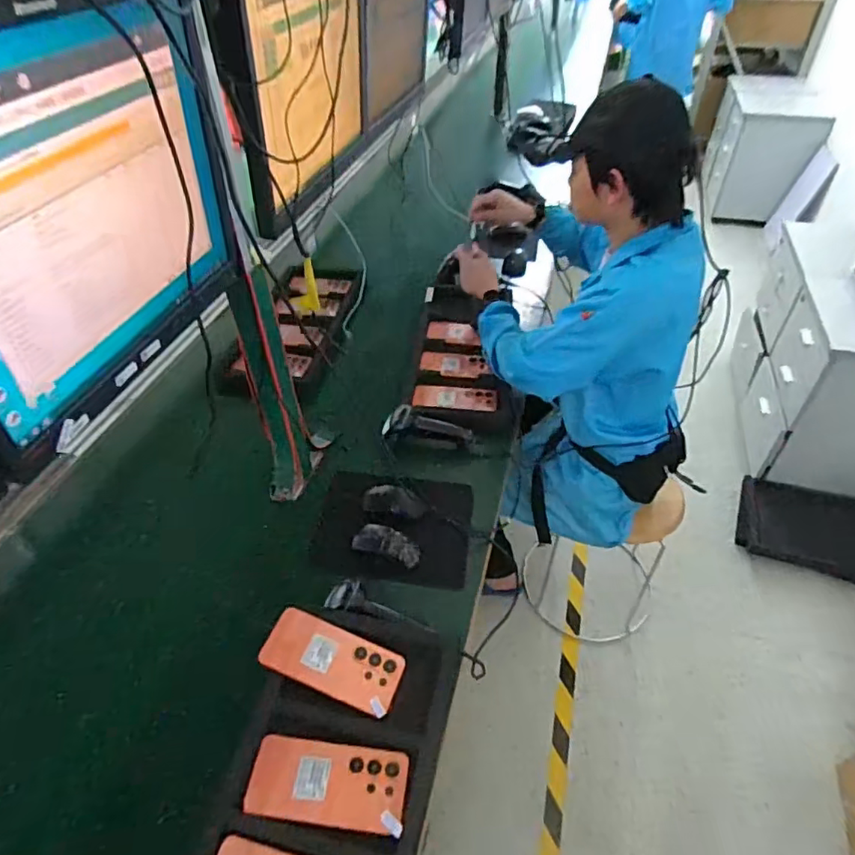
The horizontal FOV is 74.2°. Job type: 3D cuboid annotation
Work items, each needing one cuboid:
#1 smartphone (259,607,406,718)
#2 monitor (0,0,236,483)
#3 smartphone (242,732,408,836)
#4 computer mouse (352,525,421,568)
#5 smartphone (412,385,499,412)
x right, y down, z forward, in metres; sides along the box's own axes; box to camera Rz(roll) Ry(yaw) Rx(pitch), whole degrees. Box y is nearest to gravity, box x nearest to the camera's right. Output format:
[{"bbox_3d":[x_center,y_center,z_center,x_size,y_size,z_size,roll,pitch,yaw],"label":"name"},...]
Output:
[{"bbox_3d":[-0.117,0.293,0.714,0.172,0.011,0.079,22,48,5],"label":"smartphone"},{"bbox_3d":[-0.280,-0.185,0.476,0.052,0.300,0.371,11,46,13],"label":"monitor"},{"bbox_3d":[-0.109,0.393,0.629,0.173,0.012,0.082,4,45,5],"label":"smartphone"},{"bbox_3d":[-0.066,0.187,0.920,0.110,0.037,0.049,15,47,16],"label":"computer mouse"},{"bbox_3d":[0.058,-0.062,1.195,0.177,0.012,0.074,2,44,9],"label":"smartphone"}]

